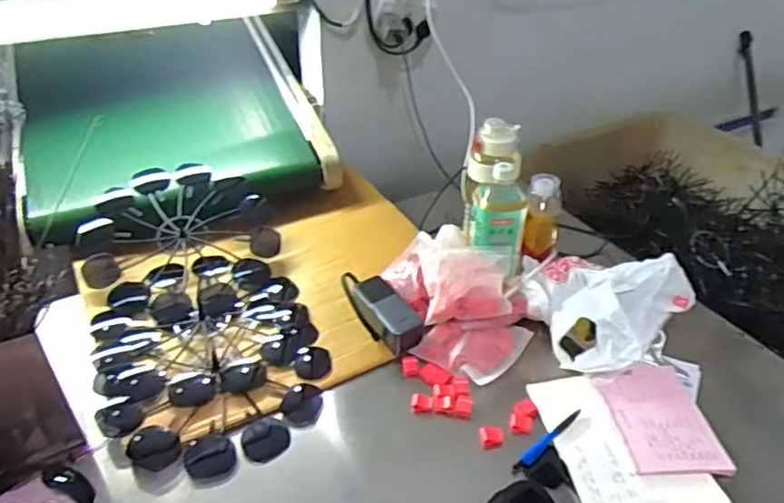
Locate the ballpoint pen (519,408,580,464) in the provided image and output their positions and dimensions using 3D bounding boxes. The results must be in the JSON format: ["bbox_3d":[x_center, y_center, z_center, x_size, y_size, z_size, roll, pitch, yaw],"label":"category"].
[{"bbox_3d":[0.213,0.245,0.787,0.117,0.013,0.014,-24,44,-31],"label":"ballpoint pen"}]

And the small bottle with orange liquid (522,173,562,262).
[{"bbox_3d":[0.249,-0.054,0.989,0.058,0.132,0.056,11,38,13],"label":"small bottle with orange liquid"}]

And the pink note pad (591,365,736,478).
[{"bbox_3d":[0.359,0.223,0.803,0.121,0.012,0.178,-1,37,-3],"label":"pink note pad"}]

